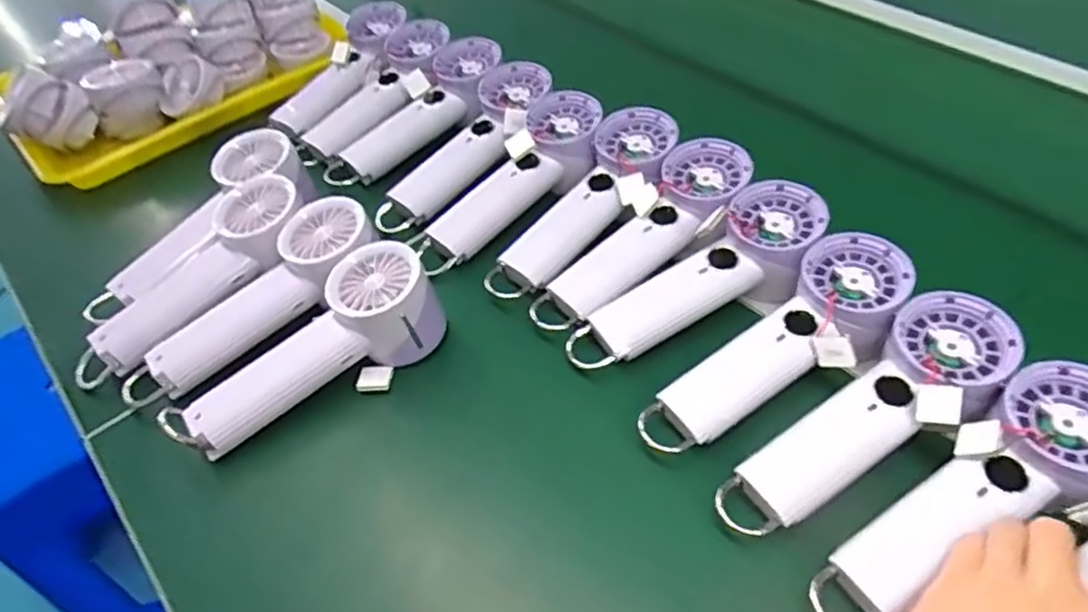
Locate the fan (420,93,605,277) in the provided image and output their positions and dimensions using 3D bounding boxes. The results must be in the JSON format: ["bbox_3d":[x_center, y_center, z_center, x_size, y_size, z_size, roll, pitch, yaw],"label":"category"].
[{"bbox_3d":[-0.024,-0.099,0.533,0.069,0.040,0.200,35,75,28],"label":"fan"}]

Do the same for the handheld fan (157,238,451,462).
[{"bbox_3d":[-0.147,0.028,0.432,0.185,0.063,0.059,-32,55,-21],"label":"handheld fan"}]

